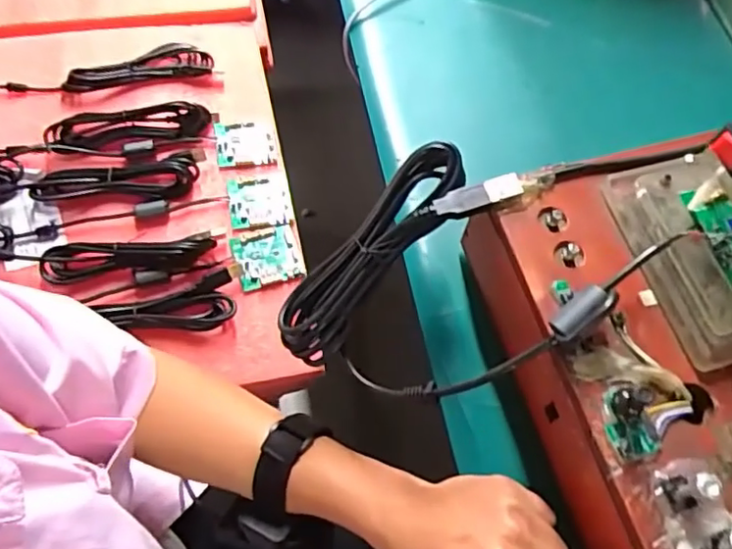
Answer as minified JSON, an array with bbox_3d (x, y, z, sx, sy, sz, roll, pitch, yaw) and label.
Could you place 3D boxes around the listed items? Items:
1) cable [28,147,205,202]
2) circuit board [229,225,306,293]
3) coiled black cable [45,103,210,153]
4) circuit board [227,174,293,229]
[{"bbox_3d":[-0.238,-0.093,0.597,0.157,0.023,0.046,-11,66,-9],"label":"cable"},{"bbox_3d":[-0.093,-0.016,0.580,0.061,0.008,0.056,-15,66,-10],"label":"circuit board"},{"bbox_3d":[-0.238,-0.150,0.618,0.154,0.024,0.037,-13,66,-9],"label":"coiled black cable"},{"bbox_3d":[-0.105,-0.073,0.607,0.057,0.012,0.060,-10,65,-8],"label":"circuit board"}]

